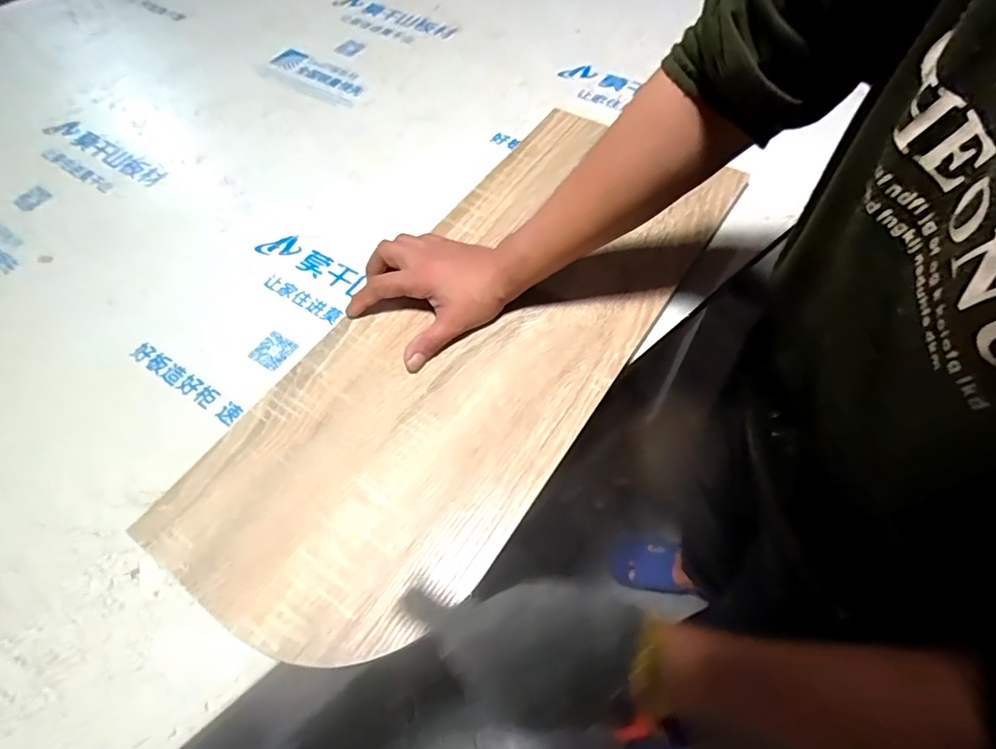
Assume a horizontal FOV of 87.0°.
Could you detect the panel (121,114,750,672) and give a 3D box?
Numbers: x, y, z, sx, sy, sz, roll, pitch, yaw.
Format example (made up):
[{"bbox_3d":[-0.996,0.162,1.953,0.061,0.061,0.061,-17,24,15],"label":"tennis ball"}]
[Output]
[{"bbox_3d":[-0.014,-0.036,0.458,0.250,0.009,0.562,35,67,21],"label":"panel"}]

